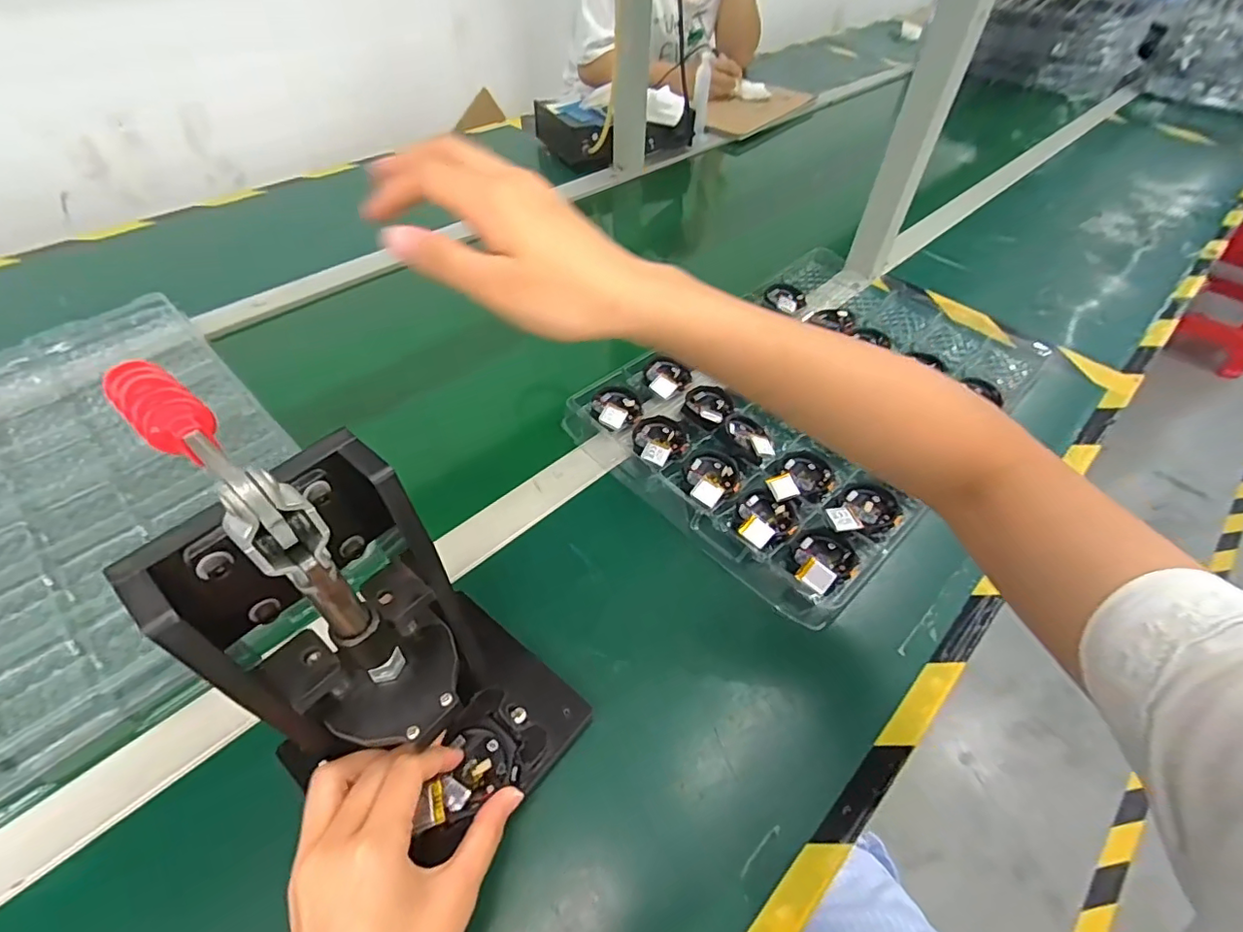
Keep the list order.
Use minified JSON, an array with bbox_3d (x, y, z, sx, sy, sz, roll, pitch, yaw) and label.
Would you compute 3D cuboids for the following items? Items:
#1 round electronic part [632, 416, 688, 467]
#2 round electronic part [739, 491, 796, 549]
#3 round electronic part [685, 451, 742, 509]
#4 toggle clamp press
[{"bbox_3d":[0.033,-0.025,0.502,0.050,0.010,0.057,33,56,24],"label":"round electronic part"},{"bbox_3d":[0.116,0.042,0.441,0.044,0.012,0.056,29,54,21],"label":"round electronic part"},{"bbox_3d":[0.076,0.006,0.472,0.060,0.012,0.048,-35,59,-27],"label":"round electronic part"},{"bbox_3d":[-0.117,0.077,0.270,0.167,0.241,0.115,33,56,24],"label":"toggle clamp press"}]

